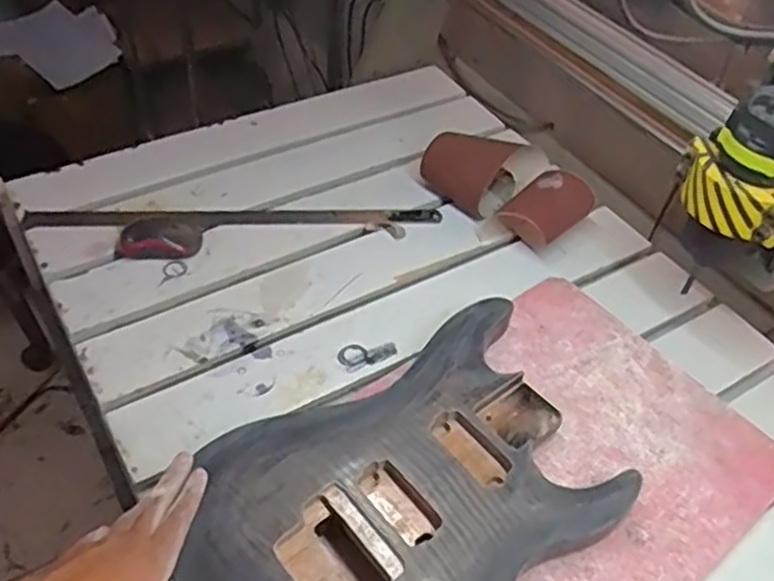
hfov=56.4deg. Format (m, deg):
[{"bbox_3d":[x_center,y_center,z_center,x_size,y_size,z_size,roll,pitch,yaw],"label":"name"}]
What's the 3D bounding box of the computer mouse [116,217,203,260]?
[{"bbox_3d":[-0.280,-0.067,0.883,0.098,0.027,0.062,-12,50,-15],"label":"computer mouse"}]

